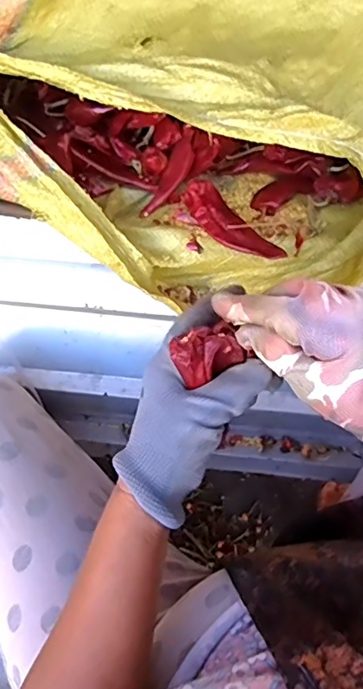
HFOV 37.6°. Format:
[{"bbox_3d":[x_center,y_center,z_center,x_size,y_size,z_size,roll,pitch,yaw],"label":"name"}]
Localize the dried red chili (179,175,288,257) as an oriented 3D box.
[{"bbox_3d":[0.046,-0.117,0.511,0.042,0.025,0.112,-37,64,-27],"label":"dried red chili"}]

